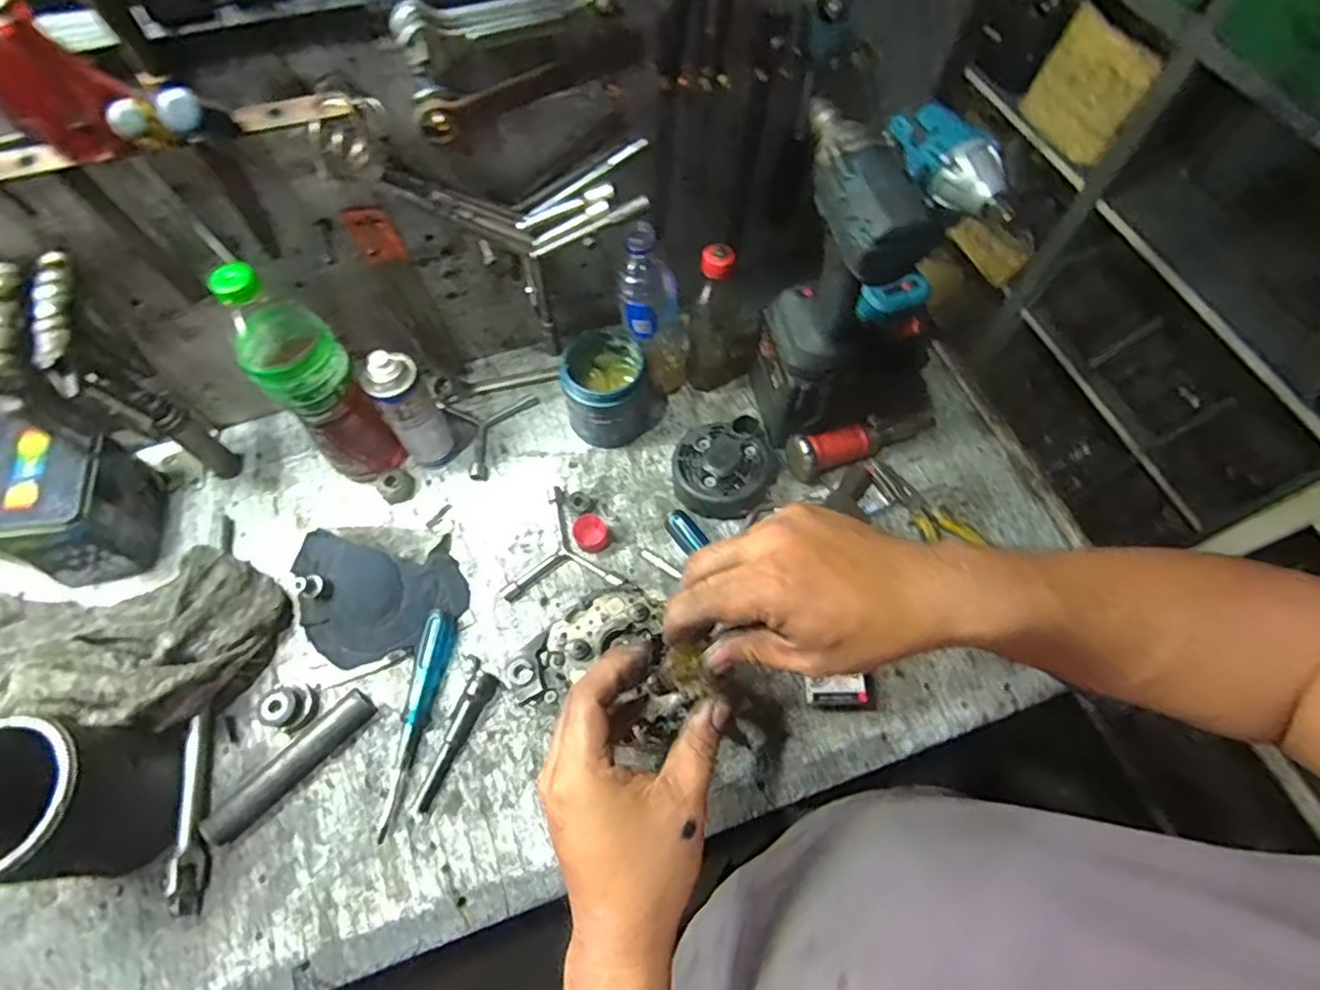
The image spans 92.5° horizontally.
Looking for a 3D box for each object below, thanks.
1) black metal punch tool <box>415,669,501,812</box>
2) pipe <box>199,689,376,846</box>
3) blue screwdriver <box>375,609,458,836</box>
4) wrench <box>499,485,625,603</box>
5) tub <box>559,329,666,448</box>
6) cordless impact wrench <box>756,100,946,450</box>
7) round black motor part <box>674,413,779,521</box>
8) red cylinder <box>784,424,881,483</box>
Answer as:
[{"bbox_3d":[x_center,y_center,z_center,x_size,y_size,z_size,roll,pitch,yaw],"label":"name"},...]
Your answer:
[{"bbox_3d":[-0.187,0.225,0.582,0.024,0.017,0.126,20,64,9],"label":"black metal punch tool"},{"bbox_3d":[-0.332,0.242,0.568,0.026,0.030,0.157,40,69,17],"label":"pipe"},{"bbox_3d":[-0.229,0.205,0.586,0.032,0.030,0.196,5,63,1],"label":"blue screwdriver"},{"bbox_3d":[-0.119,0.068,0.661,0.109,0.010,0.132,-31,68,-16],"label":"wrench"},{"bbox_3d":[-0.053,-0.116,0.706,0.104,0.095,0.089,10,63,4],"label":"tub"},{"bbox_3d":[0.148,-0.178,0.600,0.072,0.313,0.167,2,63,0],"label":"cordless impact wrench"},{"bbox_3d":[0.068,-0.035,0.700,0.108,0.041,0.112,1,63,-1],"label":"round black motor part"},{"bbox_3d":[0.197,-0.054,0.709,0.102,0.045,0.047,-16,64,-9],"label":"red cylinder"}]

